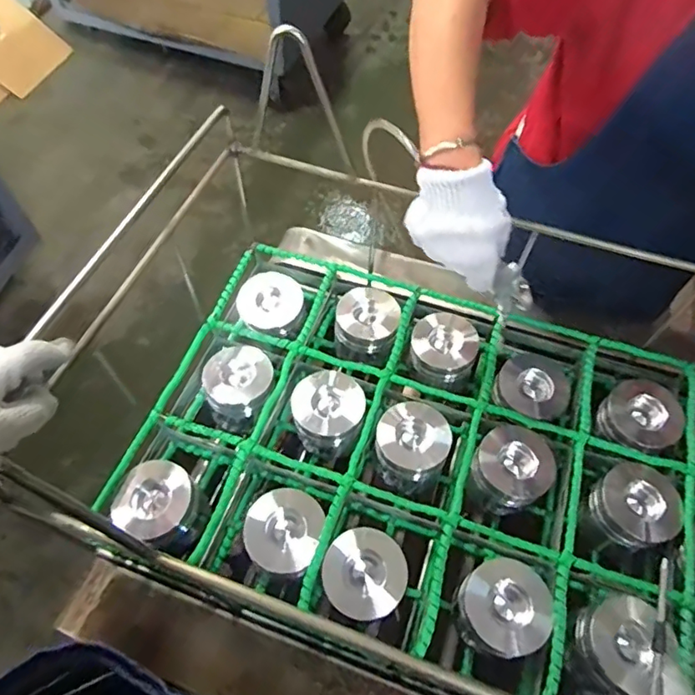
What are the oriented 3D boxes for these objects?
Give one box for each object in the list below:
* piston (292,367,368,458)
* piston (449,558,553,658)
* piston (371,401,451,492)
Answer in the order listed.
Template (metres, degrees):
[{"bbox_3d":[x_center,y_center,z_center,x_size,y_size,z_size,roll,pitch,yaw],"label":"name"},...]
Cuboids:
[{"bbox_3d":[-0.026,0.087,0.713,0.091,0.084,0.091,1,60,-1],"label":"piston"},{"bbox_3d":[0.172,0.295,0.597,0.090,0.084,0.092,1,60,-1],"label":"piston"},{"bbox_3d":[0.083,0.127,0.699,0.094,0.086,0.104,10,60,4],"label":"piston"}]

